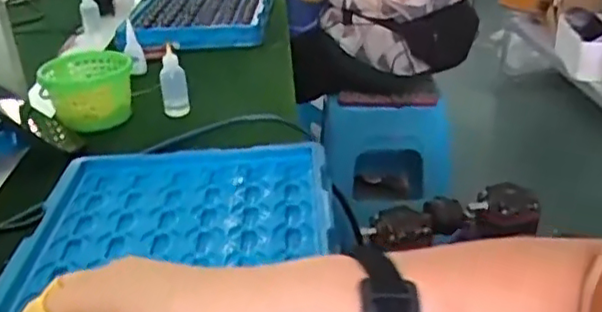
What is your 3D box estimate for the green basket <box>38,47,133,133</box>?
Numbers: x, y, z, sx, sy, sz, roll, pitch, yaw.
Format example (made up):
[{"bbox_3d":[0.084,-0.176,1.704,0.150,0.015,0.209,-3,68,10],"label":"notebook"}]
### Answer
[{"bbox_3d":[-0.305,-0.094,0.919,0.126,0.084,0.132,-12,30,-16],"label":"green basket"}]

